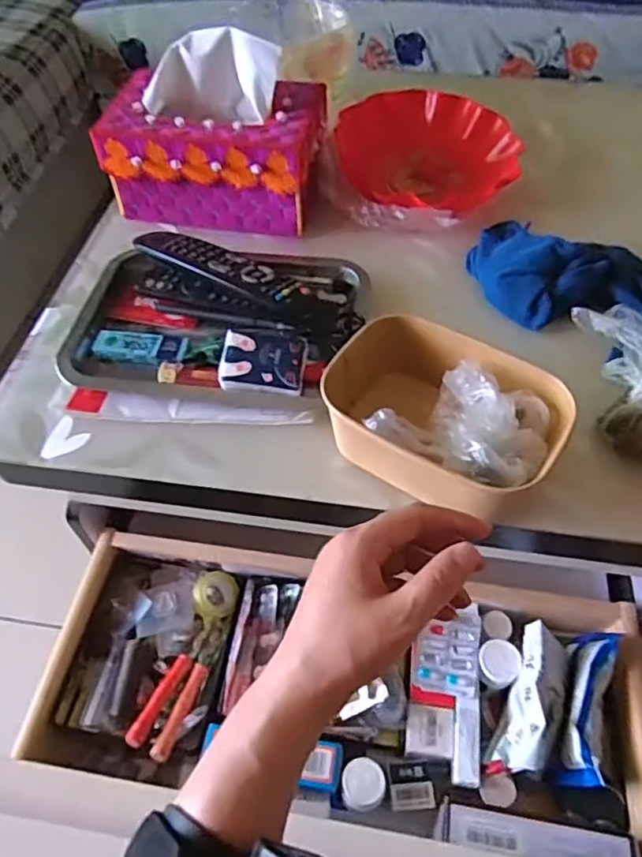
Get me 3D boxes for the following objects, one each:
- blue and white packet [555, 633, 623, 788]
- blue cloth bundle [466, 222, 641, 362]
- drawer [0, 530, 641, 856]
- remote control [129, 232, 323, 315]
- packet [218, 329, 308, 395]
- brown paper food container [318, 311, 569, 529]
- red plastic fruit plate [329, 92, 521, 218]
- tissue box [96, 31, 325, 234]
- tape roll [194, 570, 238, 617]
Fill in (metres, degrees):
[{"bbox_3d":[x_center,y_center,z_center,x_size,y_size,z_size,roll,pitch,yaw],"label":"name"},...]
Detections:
[{"bbox_3d":[0.240,0.250,0.549,0.030,0.068,0.138,16,56,13],"label":"blue and white packet"},{"bbox_3d":[0.226,-0.142,0.549,0.184,0.043,0.126,20,57,16],"label":"blue cloth bundle"},{"bbox_3d":[0.000,0.244,0.564,0.581,0.119,0.263,4,54,4],"label":"drawer"},{"bbox_3d":[-0.089,-0.146,0.544,0.196,0.017,0.049,27,59,20],"label":"remote control"},{"bbox_3d":[-0.046,-0.053,0.483,0.066,0.010,0.046,6,80,1],"label":"packet"},{"bbox_3d":[0.084,-0.004,0.447,0.169,0.074,0.118,22,57,17],"label":"brown paper food container"},{"bbox_3d":[0.120,-0.307,0.672,0.196,0.045,0.216,-19,55,-12],"label":"red plastic fruit plate"},{"bbox_3d":[-0.107,-0.298,0.612,0.211,0.147,0.120,6,54,6],"label":"tissue box"},{"bbox_3d":[-0.109,0.170,0.617,0.018,0.045,0.048,-15,41,45],"label":"tape roll"}]

